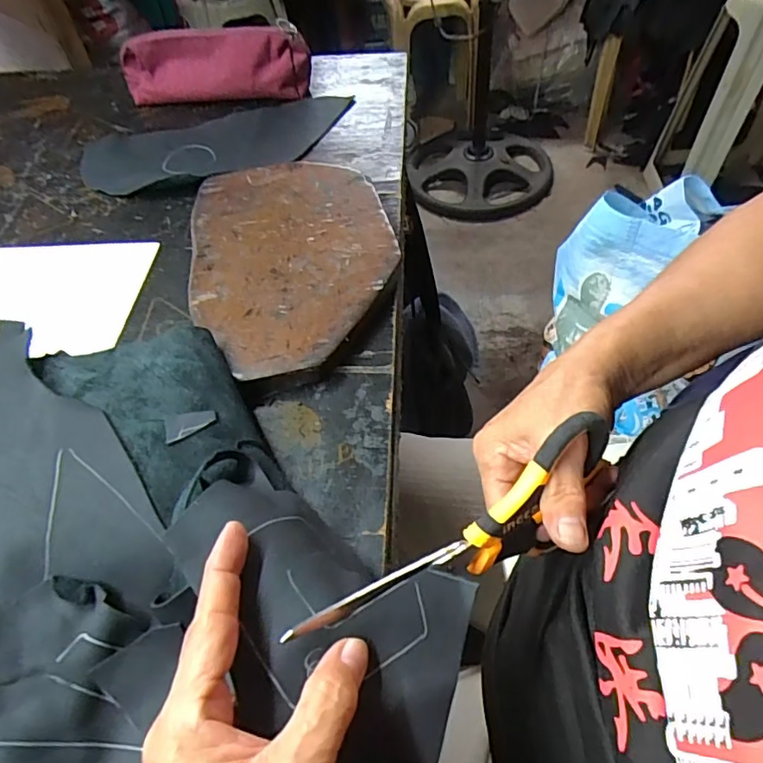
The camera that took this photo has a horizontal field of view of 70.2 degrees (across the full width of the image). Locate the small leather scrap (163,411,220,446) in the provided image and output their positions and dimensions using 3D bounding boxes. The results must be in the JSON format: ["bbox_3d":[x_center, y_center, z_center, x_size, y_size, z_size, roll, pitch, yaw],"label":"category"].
[{"bbox_3d":[-0.117,0.025,0.333,0.031,0.004,0.021,-16,52,-7],"label":"small leather scrap"}]

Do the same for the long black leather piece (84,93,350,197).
[{"bbox_3d":[-0.198,-0.286,0.650,0.320,0.006,0.141,-13,52,-4],"label":"long black leather piece"}]

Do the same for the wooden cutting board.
[{"bbox_3d":[-0.079,-0.113,0.484,0.171,0.021,0.276,-11,52,-2],"label":"wooden cutting board"}]

